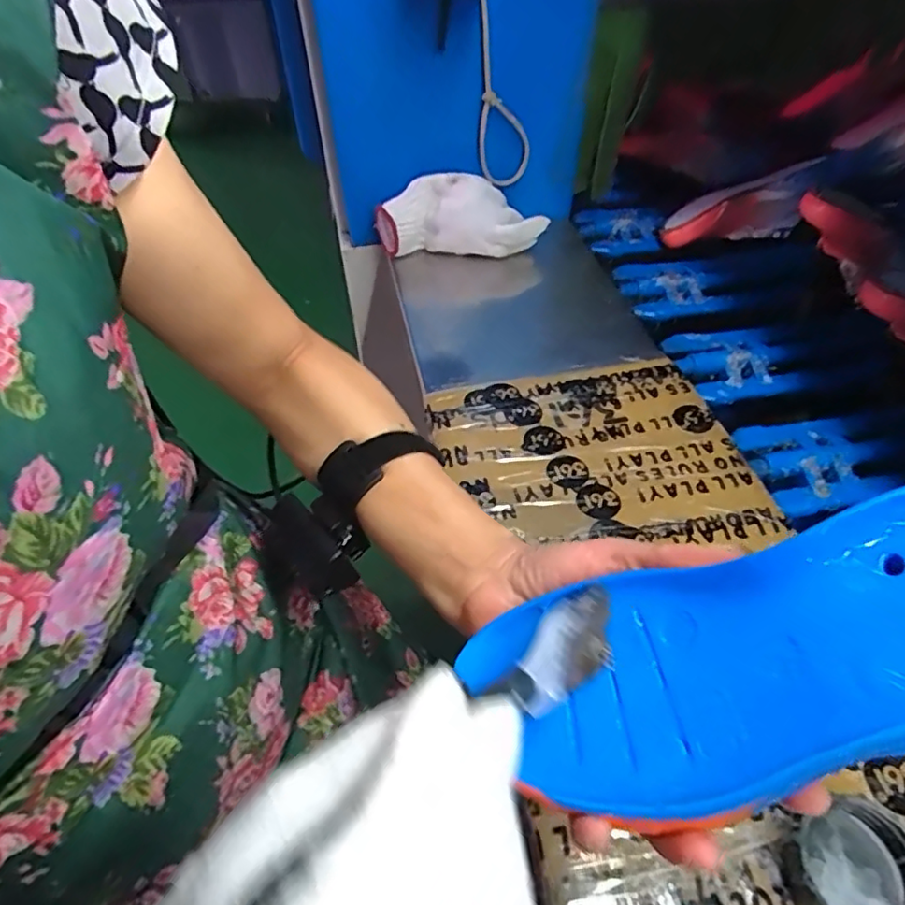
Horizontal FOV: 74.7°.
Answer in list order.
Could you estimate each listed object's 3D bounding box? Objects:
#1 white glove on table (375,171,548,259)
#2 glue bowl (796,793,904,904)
[{"bbox_3d":[0.007,-0.263,0.682,0.186,0.091,0.063,1,50,2],"label":"white glove on table"},{"bbox_3d":[0.208,0.209,0.299,0.055,0.024,0.055,-1,50,1],"label":"glue bowl"}]

